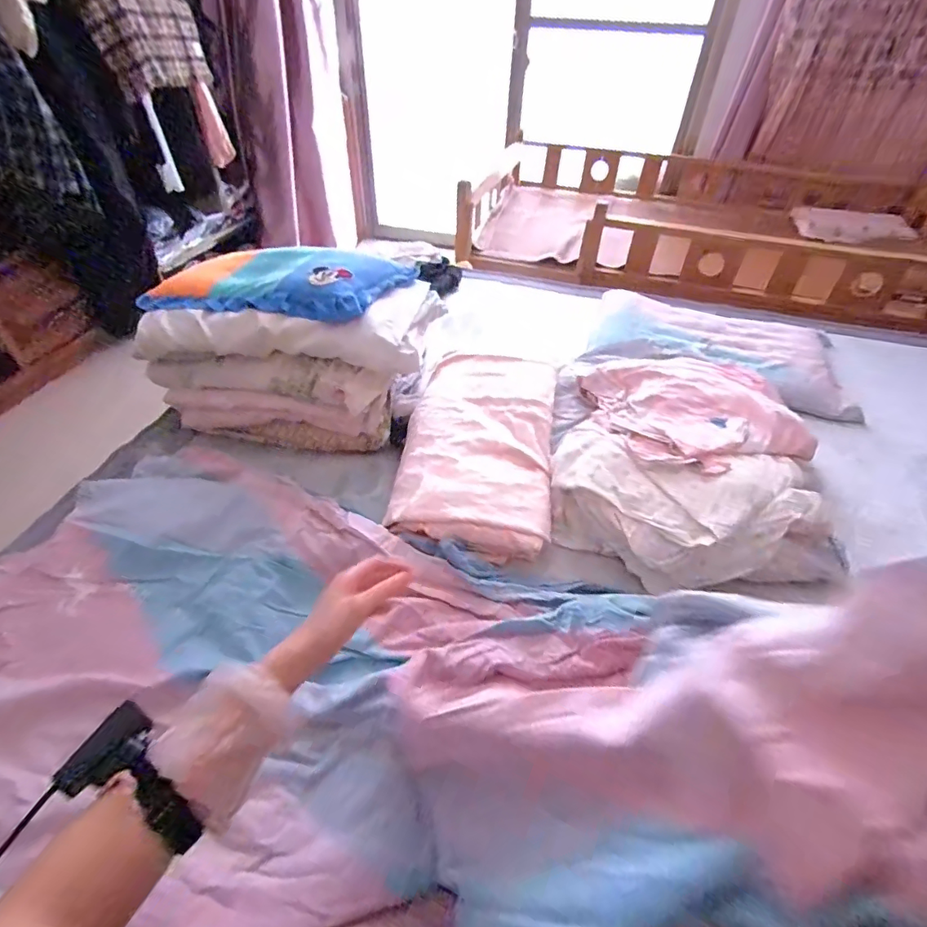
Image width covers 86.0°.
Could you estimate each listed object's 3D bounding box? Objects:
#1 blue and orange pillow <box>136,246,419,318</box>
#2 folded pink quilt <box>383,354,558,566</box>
[{"bbox_3d":[-0.385,-0.396,1.030,0.492,0.076,0.294,13,46,9],"label":"blue and orange pillow"},{"bbox_3d":[0.035,-0.055,1.005,0.290,0.083,0.514,8,45,4],"label":"folded pink quilt"}]

